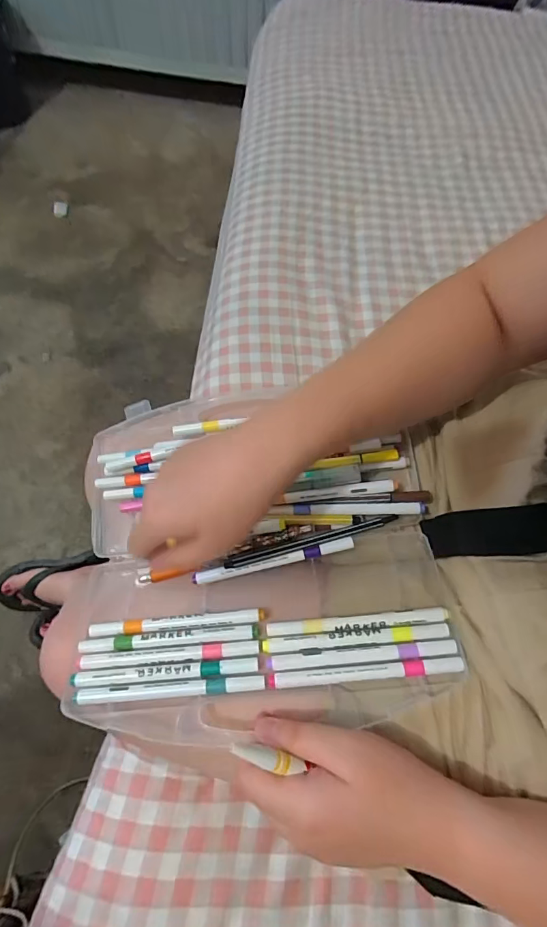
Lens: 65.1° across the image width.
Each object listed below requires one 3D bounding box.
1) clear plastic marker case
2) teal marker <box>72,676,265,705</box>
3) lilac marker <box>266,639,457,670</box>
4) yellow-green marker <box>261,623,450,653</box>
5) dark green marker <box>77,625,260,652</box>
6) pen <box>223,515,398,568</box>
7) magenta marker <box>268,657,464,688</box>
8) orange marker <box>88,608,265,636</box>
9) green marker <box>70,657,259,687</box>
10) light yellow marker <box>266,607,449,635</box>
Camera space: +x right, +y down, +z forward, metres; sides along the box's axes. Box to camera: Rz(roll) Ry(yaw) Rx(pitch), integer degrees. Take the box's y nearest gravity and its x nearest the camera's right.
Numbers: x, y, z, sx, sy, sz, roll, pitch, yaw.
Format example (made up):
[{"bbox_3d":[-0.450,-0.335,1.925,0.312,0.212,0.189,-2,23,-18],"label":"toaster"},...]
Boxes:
[{"bbox_3d":[-0.020,0.066,0.360,0.292,0.065,0.265,-5,68,-5],"label":"clear plastic marker case"},{"bbox_3d":[-0.072,0.158,0.298,0.130,0.007,0.009,-3,67,-4],"label":"teal marker"},{"bbox_3d":[0.062,0.136,0.304,0.131,0.014,0.010,-4,67,-4],"label":"lilac marker"},{"bbox_3d":[0.059,0.126,0.311,0.132,0.014,0.011,-3,67,-4],"label":"yellow-green marker"},{"bbox_3d":[-0.078,0.130,0.319,0.132,0.011,0.010,-3,67,-4],"label":"dark green marker"},{"bbox_3d":[0.031,0.063,0.348,0.142,0.010,0.009,-13,68,-8],"label":"pen"},{"bbox_3d":[0.064,0.145,0.298,0.132,0.014,0.010,-3,67,-4],"label":"magenta marker"},{"bbox_3d":[-0.073,0.121,0.326,0.131,0.010,0.010,-4,67,-4],"label":"orange marker"},{"bbox_3d":[-0.077,0.149,0.305,0.131,0.009,0.010,-3,67,-4],"label":"green marker"},{"bbox_3d":[0.062,0.117,0.317,0.131,0.015,0.010,-3,67,-4],"label":"light yellow marker"}]

